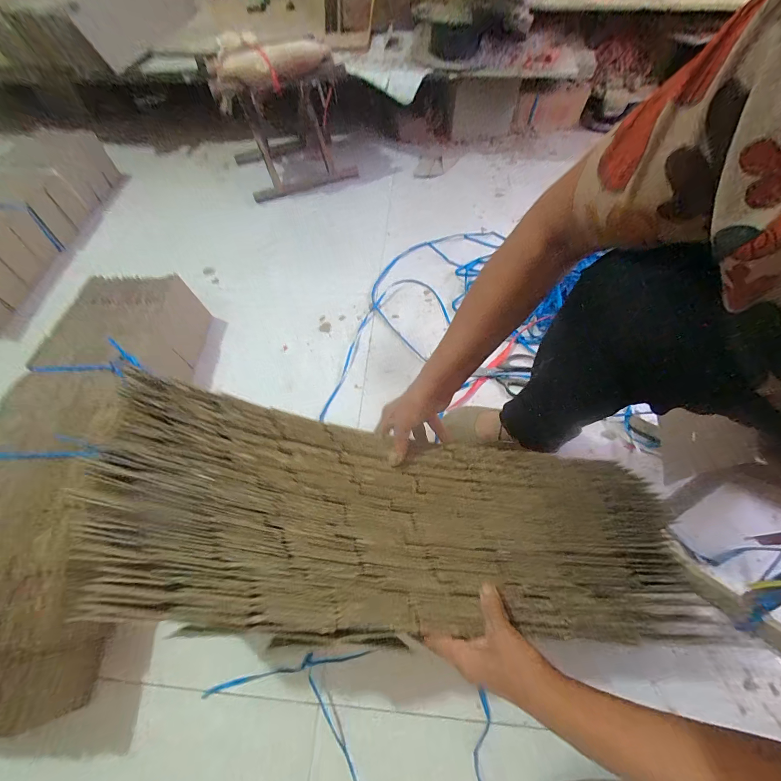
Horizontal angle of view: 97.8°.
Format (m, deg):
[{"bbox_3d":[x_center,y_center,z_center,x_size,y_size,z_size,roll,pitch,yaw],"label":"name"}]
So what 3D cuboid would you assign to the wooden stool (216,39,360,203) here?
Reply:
[{"bbox_3d":[-0.340,-0.875,1.110,0.376,0.334,0.291,-20,59,-11],"label":"wooden stool"}]

